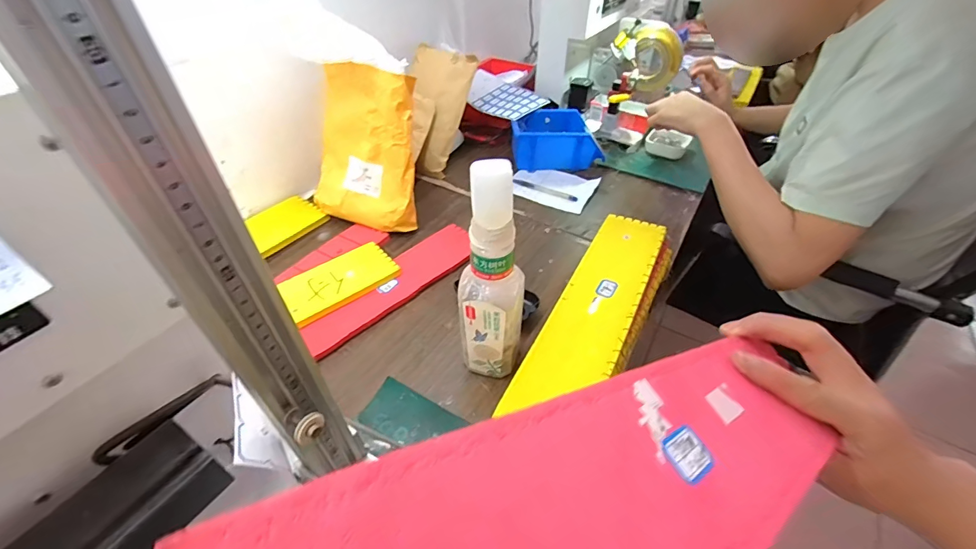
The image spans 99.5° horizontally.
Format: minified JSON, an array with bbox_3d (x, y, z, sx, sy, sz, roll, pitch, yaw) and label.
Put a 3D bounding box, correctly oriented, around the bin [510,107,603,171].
[{"bbox_3d":[0.132,-0.268,0.822,0.168,0.074,0.119,-1,44,-2],"label":"bin"}]

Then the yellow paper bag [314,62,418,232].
[{"bbox_3d":[-0.185,-0.183,0.607,0.162,0.223,0.031,18,31,18],"label":"yellow paper bag"}]

